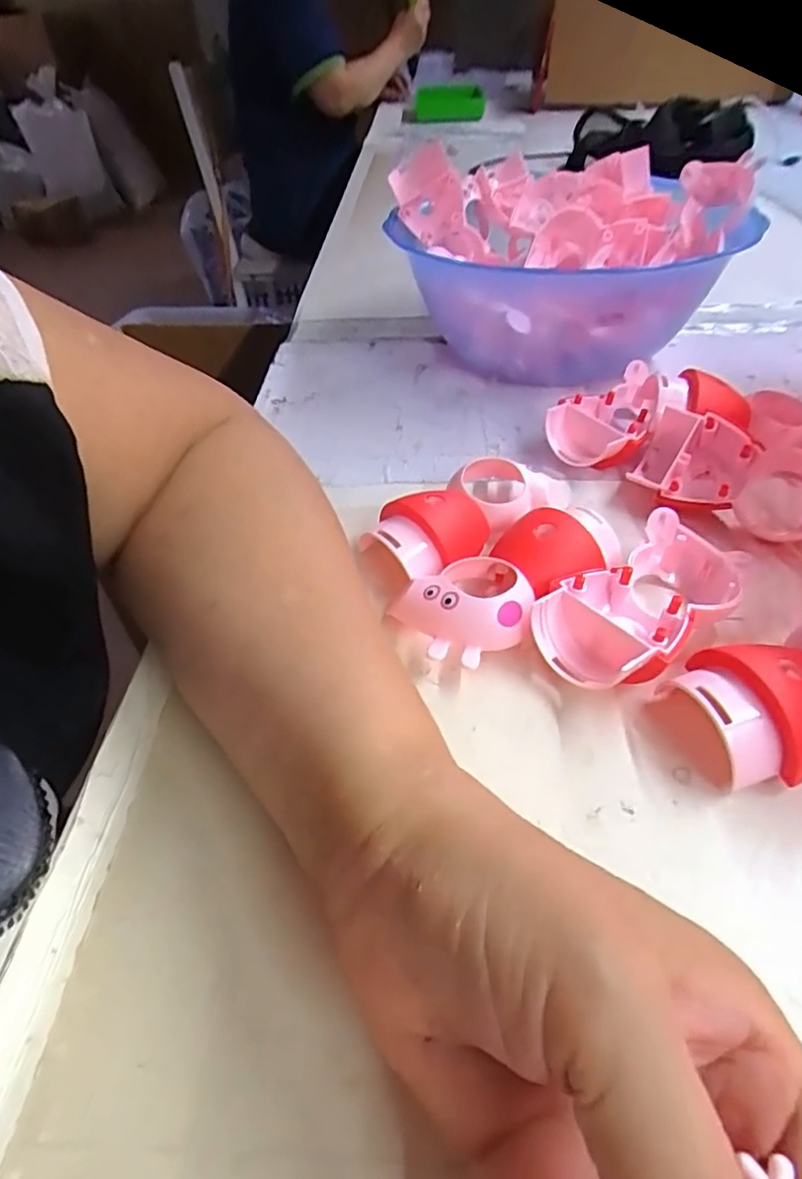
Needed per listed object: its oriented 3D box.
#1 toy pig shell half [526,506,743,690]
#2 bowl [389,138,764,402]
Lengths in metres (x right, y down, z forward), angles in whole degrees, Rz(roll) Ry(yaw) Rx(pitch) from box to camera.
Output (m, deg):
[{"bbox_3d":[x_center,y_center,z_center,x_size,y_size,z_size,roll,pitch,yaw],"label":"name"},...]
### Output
[{"bbox_3d":[0.103,0.006,0.253,0.098,0.030,0.050,-34,51,-28],"label":"toy pig shell half"},{"bbox_3d":[0.117,-0.231,0.444,0.218,0.110,0.236,-2,44,2],"label":"bowl"}]

